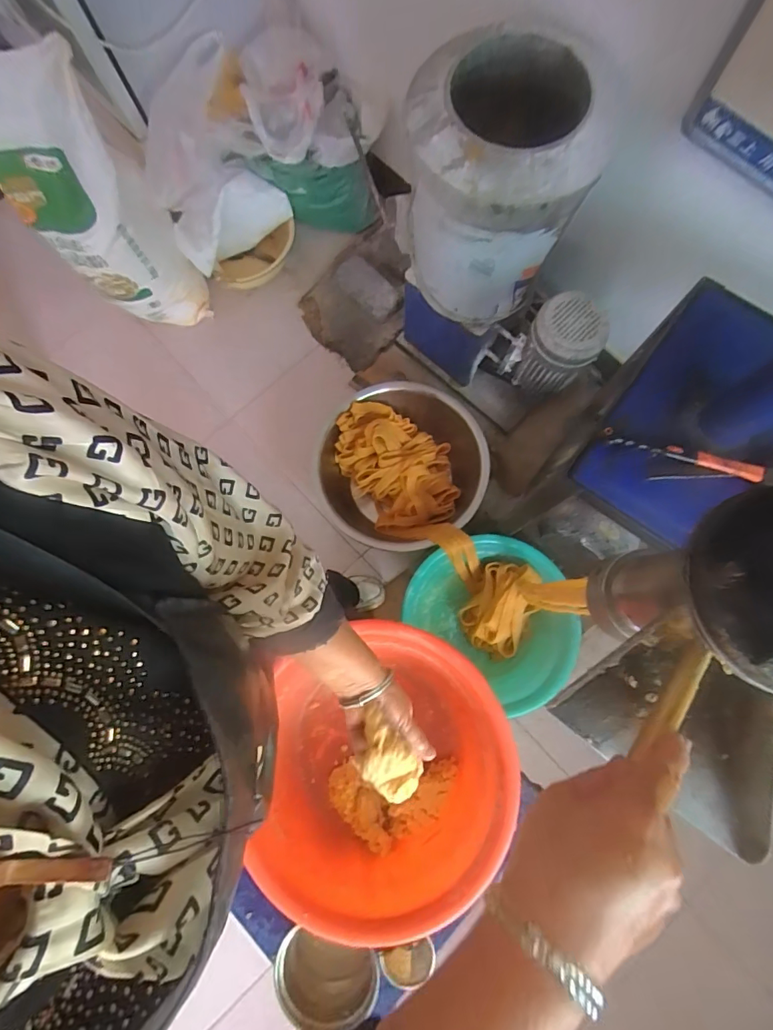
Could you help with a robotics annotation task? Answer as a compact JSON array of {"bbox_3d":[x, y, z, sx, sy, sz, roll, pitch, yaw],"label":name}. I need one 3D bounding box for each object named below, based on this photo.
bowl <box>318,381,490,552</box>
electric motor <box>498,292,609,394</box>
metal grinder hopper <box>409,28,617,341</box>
[{"bbox_3d":[0.049,-0.125,1.283,0.431,0.216,0.420,0,72,-1],"label":"bowl"},{"bbox_3d":[0.412,-0.393,1.112,0.166,0.247,0.153,-27,74,-9],"label":"electric motor"},{"bbox_3d":[0.195,-0.611,0.910,0.313,0.422,0.339,8,72,2],"label":"metal grinder hopper"}]

